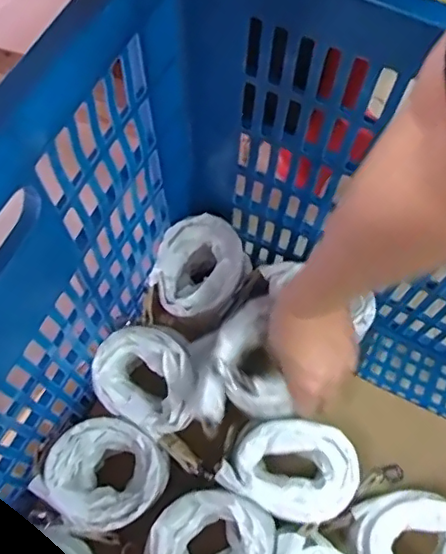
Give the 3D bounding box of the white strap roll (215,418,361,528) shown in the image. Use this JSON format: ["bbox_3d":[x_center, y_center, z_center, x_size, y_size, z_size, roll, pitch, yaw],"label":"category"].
[{"bbox_3d":[0.061,0.175,0.518,0.107,0.080,0.084,23,69,7],"label":"white strap roll"}]

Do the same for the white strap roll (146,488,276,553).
[{"bbox_3d":[-0.009,0.232,0.490,0.092,0.082,0.095,1,68,-1],"label":"white strap roll"}]

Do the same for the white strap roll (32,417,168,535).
[{"bbox_3d":[-0.103,0.173,0.494,0.102,0.044,0.093,-42,75,-16],"label":"white strap roll"}]

